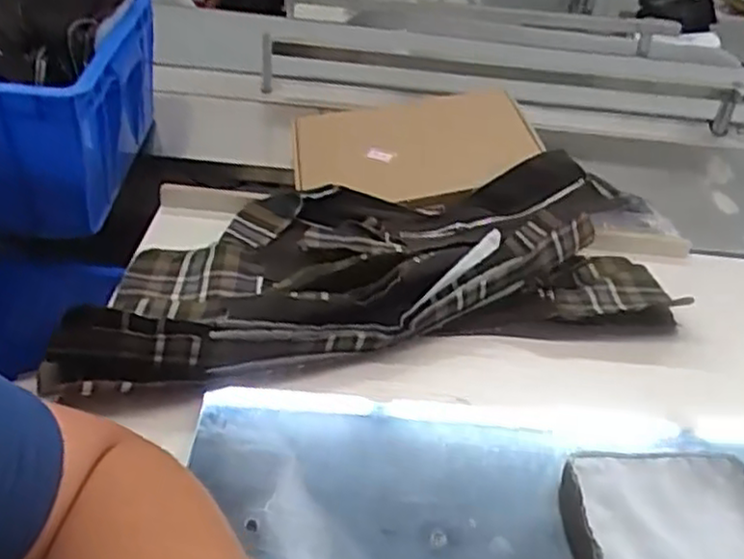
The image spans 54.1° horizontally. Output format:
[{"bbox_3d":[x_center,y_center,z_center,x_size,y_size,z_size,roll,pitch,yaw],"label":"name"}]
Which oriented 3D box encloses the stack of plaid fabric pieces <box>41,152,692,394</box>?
[{"bbox_3d":[0.025,-0.027,0.746,0.605,0.058,0.281,-7,35,-19],"label":"stack of plaid fabric pieces"}]

